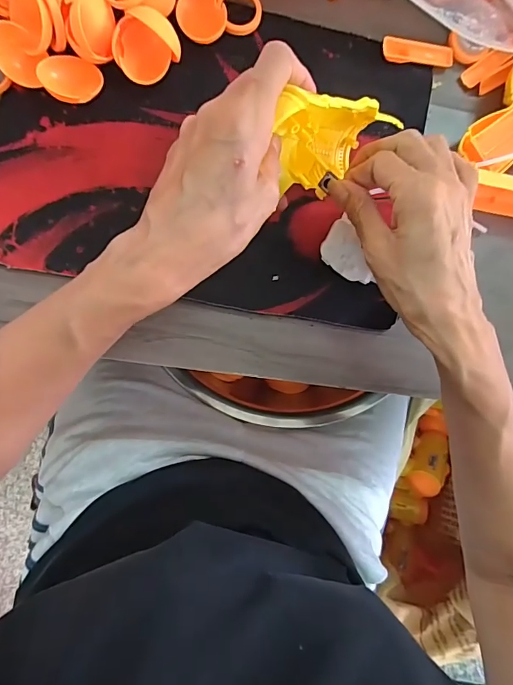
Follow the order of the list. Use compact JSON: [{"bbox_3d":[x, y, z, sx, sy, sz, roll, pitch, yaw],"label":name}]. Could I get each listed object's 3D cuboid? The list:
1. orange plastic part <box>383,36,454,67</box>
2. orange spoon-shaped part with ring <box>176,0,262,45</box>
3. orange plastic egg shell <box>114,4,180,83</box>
[{"bbox_3d":[0.132,-0.237,0.350,0.062,0.008,0.018,-2,88,-7],"label":"orange plastic part"},{"bbox_3d":[-0.028,-0.252,0.330,0.064,0.014,0.038,-23,91,-7],"label":"orange spoon-shaped part with ring"},{"bbox_3d":[-0.079,-0.212,0.310,0.036,0.030,0.043,45,84,-4],"label":"orange plastic egg shell"}]

